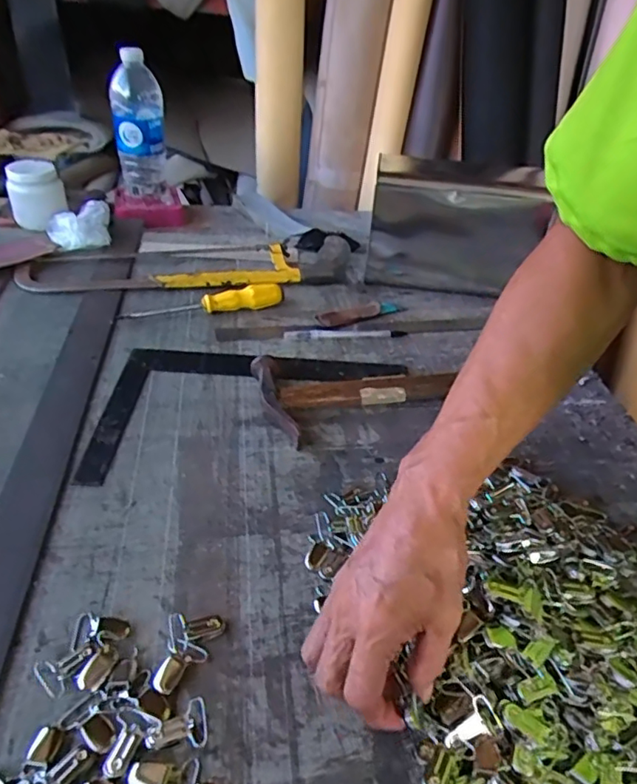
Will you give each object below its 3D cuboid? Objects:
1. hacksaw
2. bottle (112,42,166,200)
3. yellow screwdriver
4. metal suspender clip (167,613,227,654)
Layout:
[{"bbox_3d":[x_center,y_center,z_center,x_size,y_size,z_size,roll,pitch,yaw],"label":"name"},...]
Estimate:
[{"bbox_3d":[-0.215,-0.175,0.776,0.358,0.019,0.125,-5,38,-13],"label":"hacksaw"},{"bbox_3d":[-0.277,-0.397,0.884,0.075,0.225,0.054,-10,40,-21],"label":"bottle"},{"bbox_3d":[-0.142,-0.114,0.701,0.197,0.026,0.032,-10,39,-19],"label":"yellow screwdriver"},{"bbox_3d":[-0.081,0.155,0.376,0.037,0.010,0.028,-6,38,-14],"label":"metal suspender clip"}]

